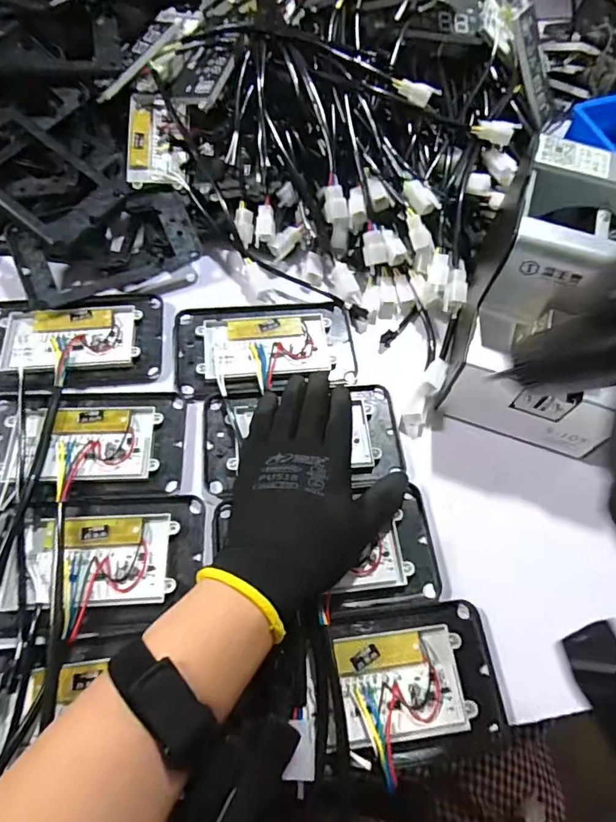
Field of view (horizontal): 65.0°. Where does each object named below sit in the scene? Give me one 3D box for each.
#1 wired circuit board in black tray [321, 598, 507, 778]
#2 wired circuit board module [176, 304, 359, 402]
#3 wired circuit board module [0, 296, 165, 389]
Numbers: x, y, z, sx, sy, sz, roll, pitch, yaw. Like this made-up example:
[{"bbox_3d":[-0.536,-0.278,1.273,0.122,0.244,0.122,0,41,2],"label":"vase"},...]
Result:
[{"bbox_3d":[0.068,0.174,0.312,0.113,0.019,0.088,-3,63,-5],"label":"wired circuit board in black tray"},{"bbox_3d":[-0.037,-0.058,0.433,0.155,0.015,0.095,-4,63,-5],"label":"wired circuit board module"},{"bbox_3d":[-0.209,-0.063,0.424,0.157,0.017,0.092,-5,63,-6],"label":"wired circuit board module"}]

